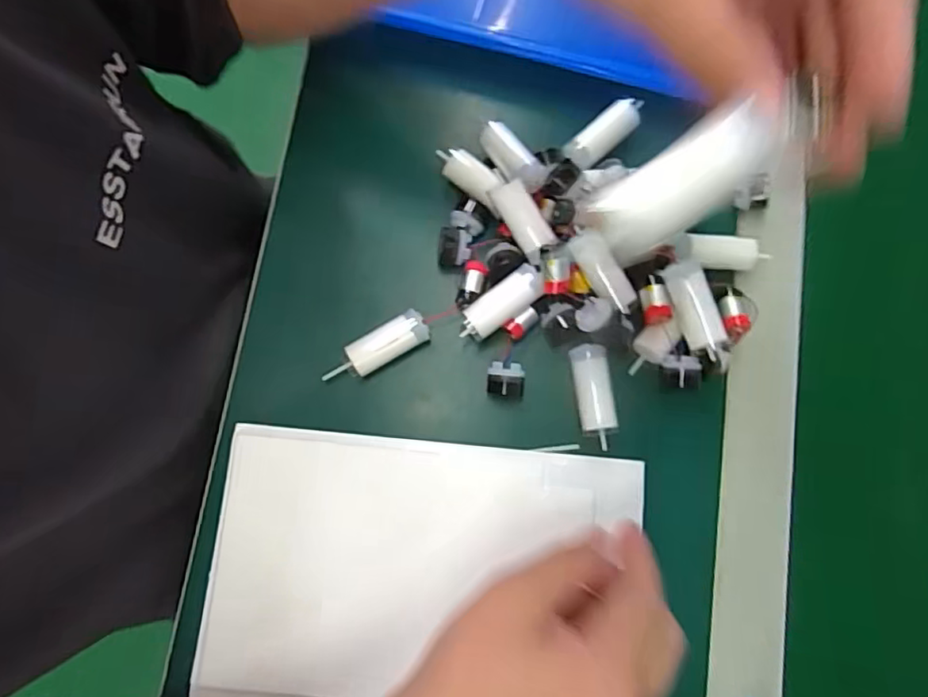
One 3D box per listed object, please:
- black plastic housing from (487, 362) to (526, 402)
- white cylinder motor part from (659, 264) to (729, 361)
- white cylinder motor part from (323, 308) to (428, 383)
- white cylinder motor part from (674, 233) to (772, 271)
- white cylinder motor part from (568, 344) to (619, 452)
[{"bbox_3d":[0.024,0.020,0.350,0.021,0.025,0.018,5,79,2],"label":"black plastic housing"},{"bbox_3d":[0.129,-0.021,0.333,0.018,0.014,0.054,-22,90,-7],"label":"white cylinder motor part"},{"bbox_3d":[-0.052,0.002,0.355,0.064,0.024,0.020,-29,80,-5],"label":"white cylinder motor part"},{"bbox_3d":[0.156,-0.058,0.363,0.057,0.014,0.017,5,79,2],"label":"white cylinder motor part"},{"bbox_3d":[0.075,0.028,0.346,0.020,0.018,0.057,-9,79,-1],"label":"white cylinder motor part"}]

